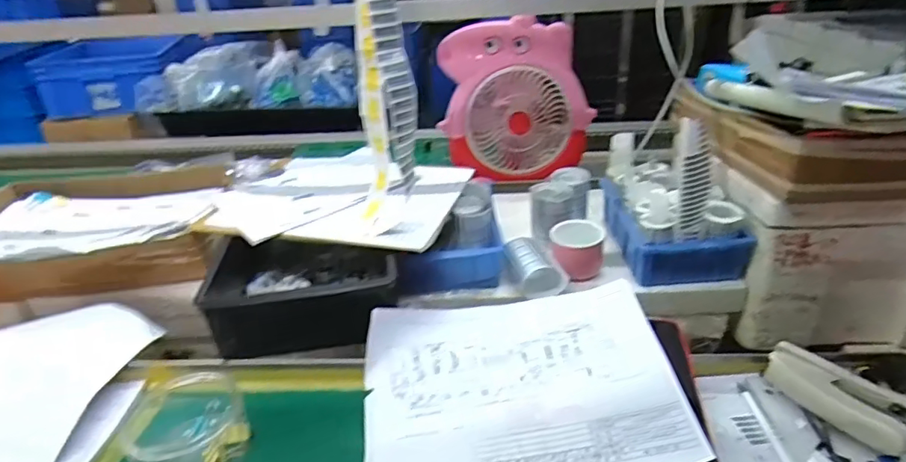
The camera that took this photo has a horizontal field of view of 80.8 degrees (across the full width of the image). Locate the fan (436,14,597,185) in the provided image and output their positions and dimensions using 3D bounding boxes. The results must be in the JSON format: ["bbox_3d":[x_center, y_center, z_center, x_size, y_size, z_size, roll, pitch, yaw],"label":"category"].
[{"bbox_3d":[0.107,-0.216,0.913,0.255,0.246,0.095,-2,33,-6],"label":"fan"}]

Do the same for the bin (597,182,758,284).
[{"bbox_3d":[0.272,-0.007,0.685,0.128,0.065,0.172,0,33,-3],"label":"bin"}]

